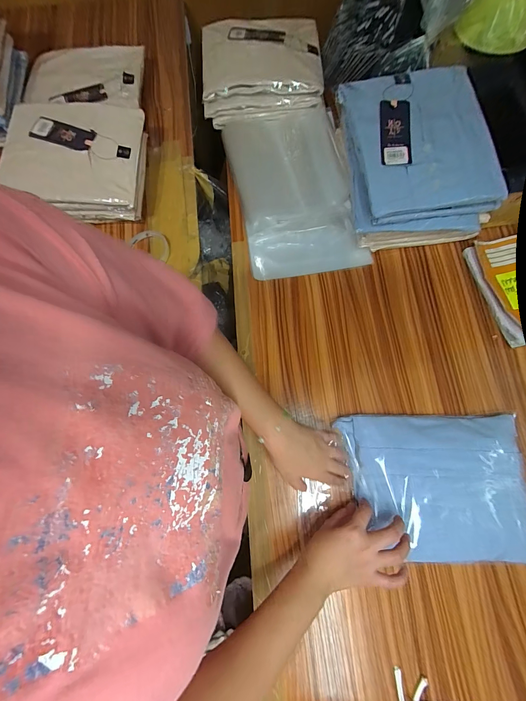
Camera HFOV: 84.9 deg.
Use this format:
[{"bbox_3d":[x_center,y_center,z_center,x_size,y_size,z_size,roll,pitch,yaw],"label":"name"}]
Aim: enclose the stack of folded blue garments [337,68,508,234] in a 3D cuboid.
[{"bbox_3d":[0.254,-0.333,0.488,0.221,0.084,0.249,-6,74,0],"label":"stack of folded blue garments"}]

